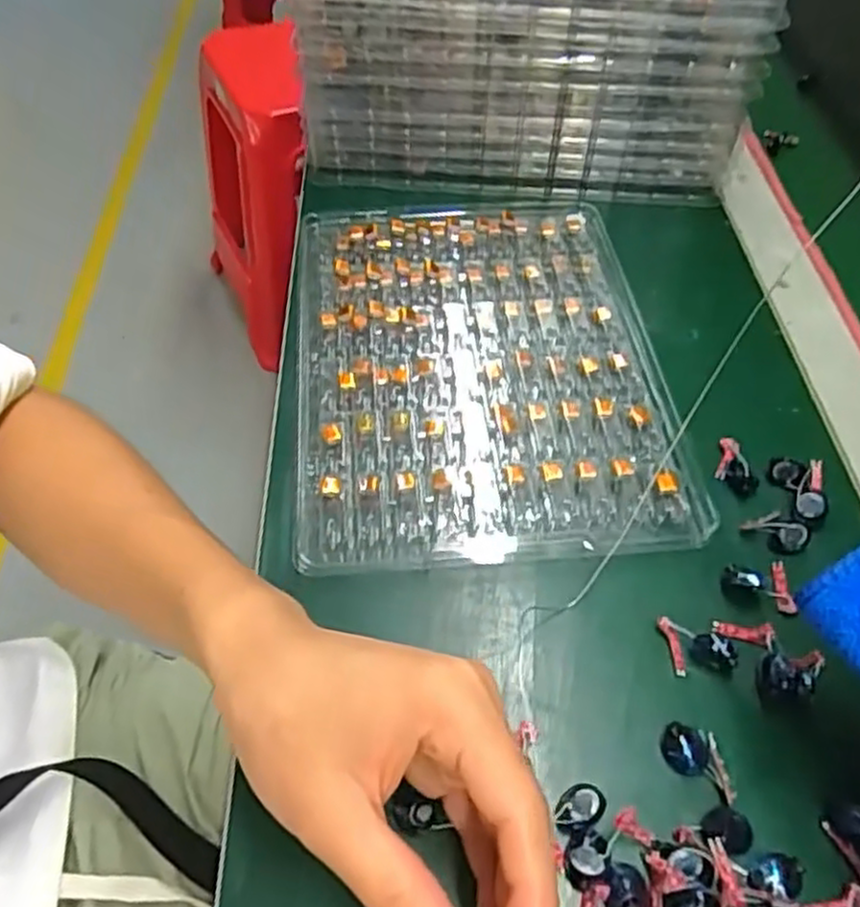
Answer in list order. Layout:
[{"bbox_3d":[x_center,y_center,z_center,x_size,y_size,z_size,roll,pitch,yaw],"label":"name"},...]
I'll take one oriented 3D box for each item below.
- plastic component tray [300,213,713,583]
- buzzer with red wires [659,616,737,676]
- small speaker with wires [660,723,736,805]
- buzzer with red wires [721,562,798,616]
[{"bbox_3d":[0.027,-0.057,0.414,0.197,0.014,0.258,-3,53,-5],"label":"plastic component tray"},{"bbox_3d":[0.115,0.080,0.316,0.025,0.013,0.025,-3,53,-5],"label":"buzzer with red wires"},{"bbox_3d":[0.106,0.120,0.289,0.031,0.009,0.018,28,57,18],"label":"small speaker with wires"},{"bbox_3d":[0.150,0.059,0.333,0.030,0.012,0.024,1,53,-2],"label":"buzzer with red wires"}]

